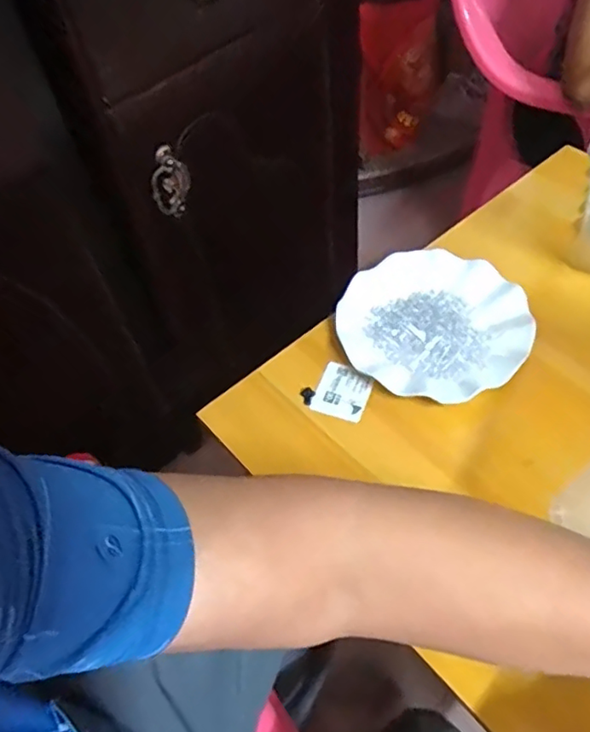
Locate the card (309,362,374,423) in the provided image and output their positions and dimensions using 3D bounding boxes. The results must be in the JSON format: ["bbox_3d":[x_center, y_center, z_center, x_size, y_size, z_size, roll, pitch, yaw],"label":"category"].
[{"bbox_3d":[0.046,0.024,0.567,0.050,0.004,0.056,18,60,15],"label":"card"}]

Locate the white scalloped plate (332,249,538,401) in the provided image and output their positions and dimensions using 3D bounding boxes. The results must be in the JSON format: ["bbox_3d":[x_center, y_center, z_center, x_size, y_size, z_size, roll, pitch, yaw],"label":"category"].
[{"bbox_3d":[0.136,-0.044,0.584,0.177,0.017,0.172,-3,53,4],"label":"white scalloped plate"}]

